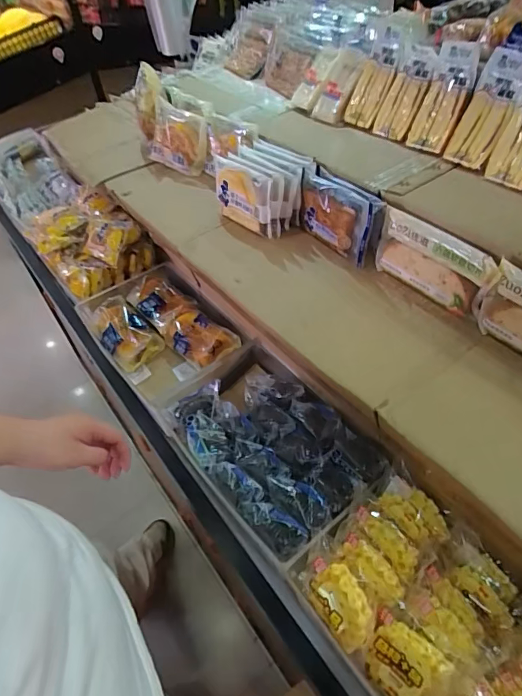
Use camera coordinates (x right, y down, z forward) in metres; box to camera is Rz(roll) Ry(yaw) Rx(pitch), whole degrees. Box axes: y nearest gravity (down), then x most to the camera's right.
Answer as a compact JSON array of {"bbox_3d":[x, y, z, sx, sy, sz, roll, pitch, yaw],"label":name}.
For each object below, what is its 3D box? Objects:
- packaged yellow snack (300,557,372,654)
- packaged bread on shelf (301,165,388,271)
[{"bbox_3d":[0.085,0.267,0.473,0.051,0.039,0.084,-26,51,-17],"label":"packaged yellow snack"},{"bbox_3d":[0.117,-0.202,0.689,0.043,0.097,0.153,-29,53,-20],"label":"packaged bread on shelf"}]

